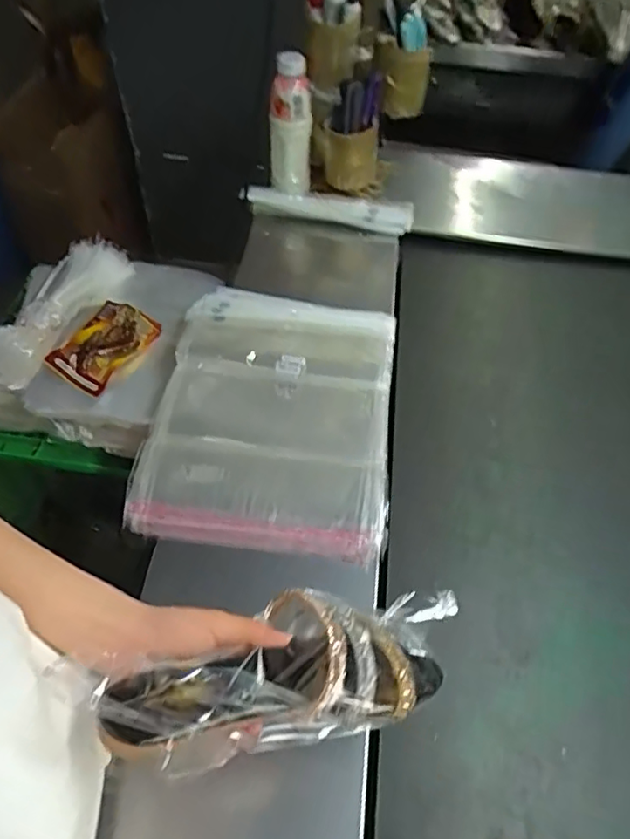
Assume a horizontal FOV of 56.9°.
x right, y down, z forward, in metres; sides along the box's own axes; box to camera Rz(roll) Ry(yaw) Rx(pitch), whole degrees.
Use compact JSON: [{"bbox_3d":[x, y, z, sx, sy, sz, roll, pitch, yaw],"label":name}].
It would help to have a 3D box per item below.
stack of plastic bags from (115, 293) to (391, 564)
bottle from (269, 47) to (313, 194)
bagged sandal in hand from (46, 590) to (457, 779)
[{"bbox_3d":[-0.051,-0.019,0.714,0.283,0.032,0.369,7,55,2],"label":"stack of plastic bags"},{"bbox_3d":[-0.038,-0.463,0.916,0.068,0.198,0.057,-3,34,-7],"label":"bottle"},{"bbox_3d":[-0.030,0.174,0.395,0.254,0.088,0.095,-1,53,-29],"label":"bagged sandal in hand"}]

